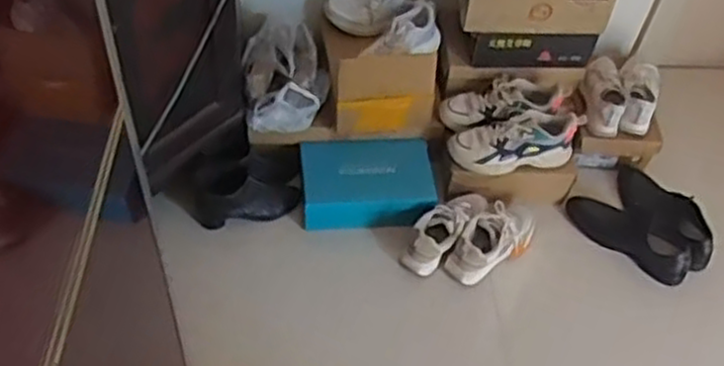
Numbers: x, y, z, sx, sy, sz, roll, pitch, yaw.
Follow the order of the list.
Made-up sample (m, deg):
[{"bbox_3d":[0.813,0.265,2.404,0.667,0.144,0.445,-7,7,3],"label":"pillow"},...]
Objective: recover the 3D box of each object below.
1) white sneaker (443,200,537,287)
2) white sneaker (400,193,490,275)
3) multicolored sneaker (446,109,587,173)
[{"bbox_3d":[0.306,0.123,1.722,0.110,0.122,0.264,39,58,23],"label":"white sneaker"},{"bbox_3d":[0.188,0.091,1.698,0.093,0.096,0.244,37,70,22],"label":"white sneaker"},{"bbox_3d":[0.348,-0.097,1.740,0.281,0.099,0.092,-10,53,-14],"label":"multicolored sneaker"}]

